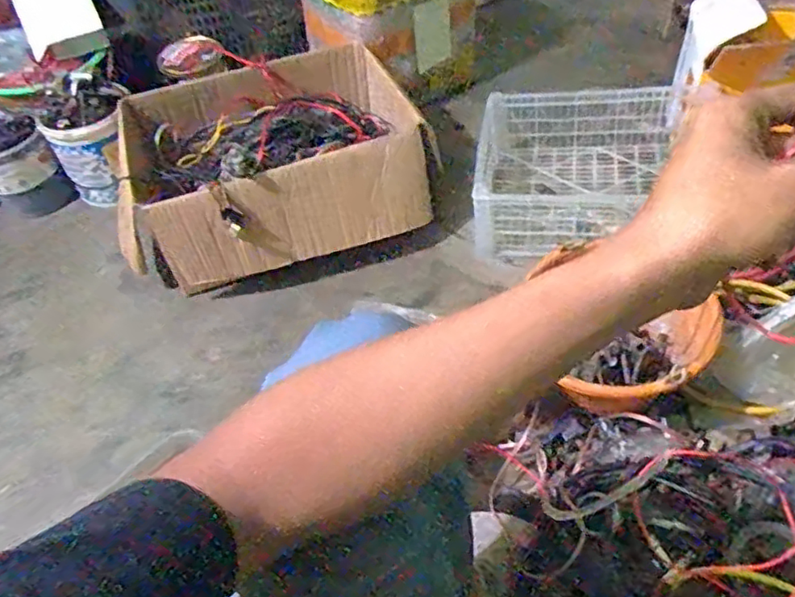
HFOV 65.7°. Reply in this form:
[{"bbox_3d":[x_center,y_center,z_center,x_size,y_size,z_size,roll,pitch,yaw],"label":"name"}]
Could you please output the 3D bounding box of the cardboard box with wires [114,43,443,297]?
[{"bbox_3d":[-0.221,-0.229,1.121,0.527,0.196,0.335,-20,51,-11],"label":"cardboard box with wires"}]

